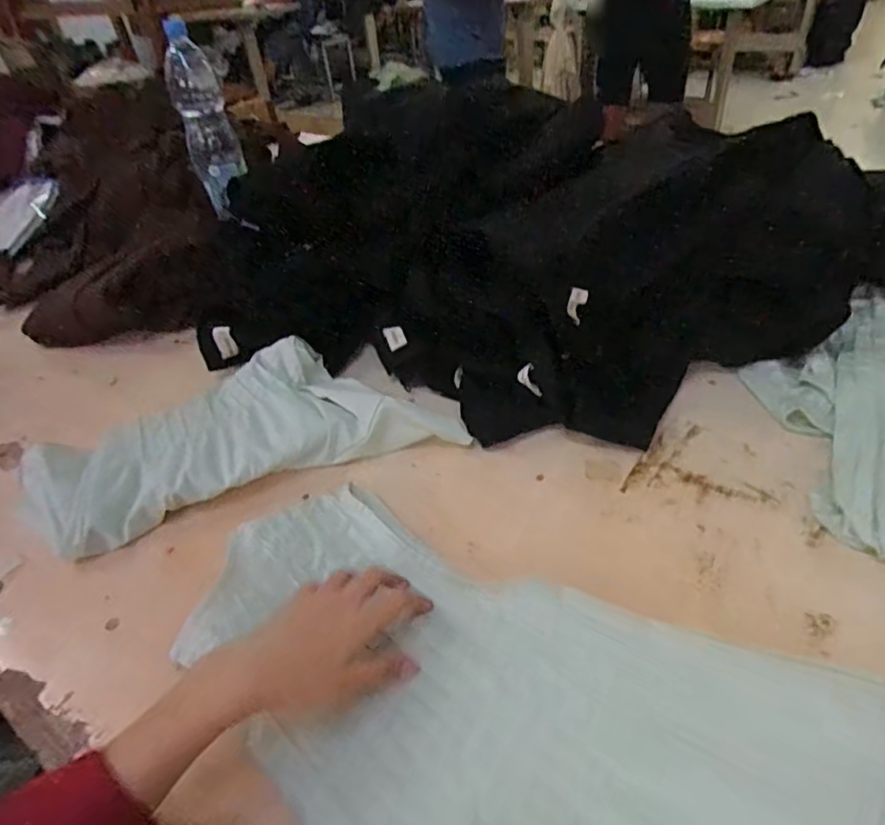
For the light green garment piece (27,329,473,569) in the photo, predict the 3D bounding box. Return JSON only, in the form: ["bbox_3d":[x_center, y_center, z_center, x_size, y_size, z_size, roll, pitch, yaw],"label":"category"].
[{"bbox_3d":[-0.209,0.026,0.613,0.426,0.063,0.199,-21,42,-15],"label":"light green garment piece"}]

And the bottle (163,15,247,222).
[{"bbox_3d":[-0.409,-0.499,1.018,0.082,0.274,0.087,-18,41,-12],"label":"bottle"}]

